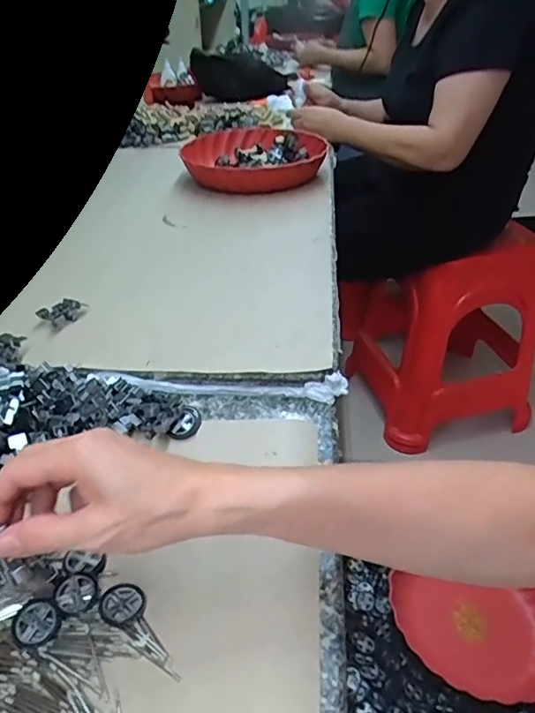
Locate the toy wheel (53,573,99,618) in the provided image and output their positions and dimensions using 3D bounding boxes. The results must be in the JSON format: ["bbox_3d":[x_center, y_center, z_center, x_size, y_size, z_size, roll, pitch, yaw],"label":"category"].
[{"bbox_3d":[-0.119,0.148,0.345,0.025,0.006,0.026,0,36,0],"label":"toy wheel"}]

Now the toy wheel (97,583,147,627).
[{"bbox_3d":[-0.090,0.153,0.343,0.027,0.004,0.027,0,36,0],"label":"toy wheel"}]

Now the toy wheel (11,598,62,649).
[{"bbox_3d":[-0.139,0.159,0.331,0.028,0.005,0.026,0,36,0],"label":"toy wheel"}]

